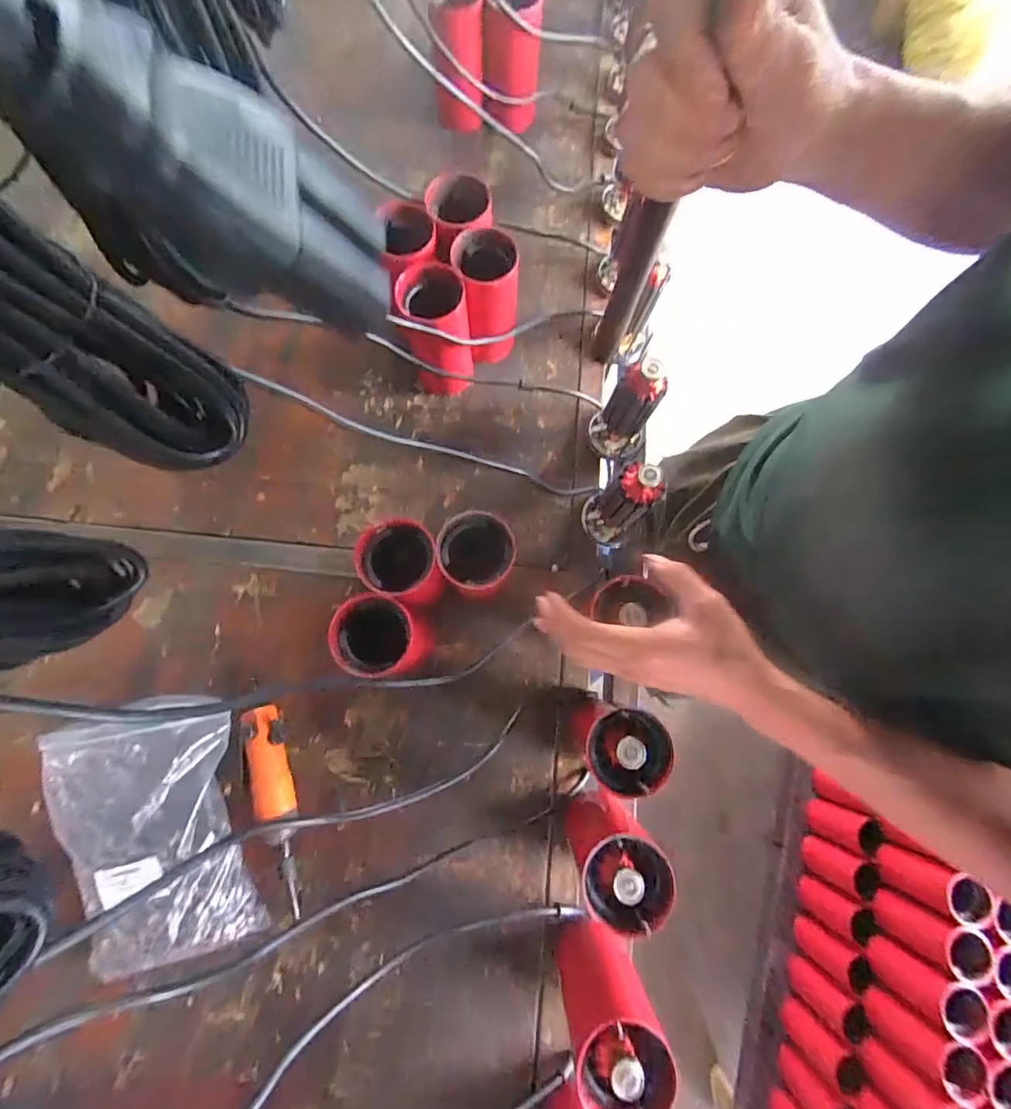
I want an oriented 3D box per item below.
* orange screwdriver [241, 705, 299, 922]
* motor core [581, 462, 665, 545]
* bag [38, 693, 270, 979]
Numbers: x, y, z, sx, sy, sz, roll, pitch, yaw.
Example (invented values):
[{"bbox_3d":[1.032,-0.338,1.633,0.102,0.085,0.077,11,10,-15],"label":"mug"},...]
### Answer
[{"bbox_3d":[-0.252,0.278,0.529,0.042,0.027,0.213,-15,78,-5],"label":"orange screwdriver"},{"bbox_3d":[0.132,-0.060,0.558,0.066,0.169,0.052,38,79,7],"label":"motor core"},{"bbox_3d":[-0.359,0.285,0.493,0.169,0.100,0.248,-12,78,-4],"label":"bag"}]

